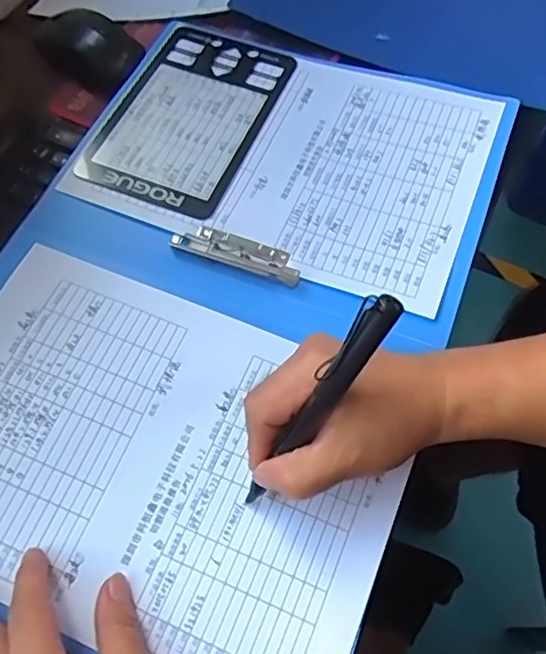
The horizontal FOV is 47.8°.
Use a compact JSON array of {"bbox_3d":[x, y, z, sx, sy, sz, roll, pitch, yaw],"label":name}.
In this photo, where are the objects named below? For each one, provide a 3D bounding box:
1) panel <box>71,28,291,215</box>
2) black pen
[{"bbox_3d":[-0.070,-0.178,0.510,0.122,0.004,0.189,20,64,9],"label":"panel"},{"bbox_3d":[0.020,0.046,0.323,0.012,0.163,0.014,-17,56,-43],"label":"black pen"}]

